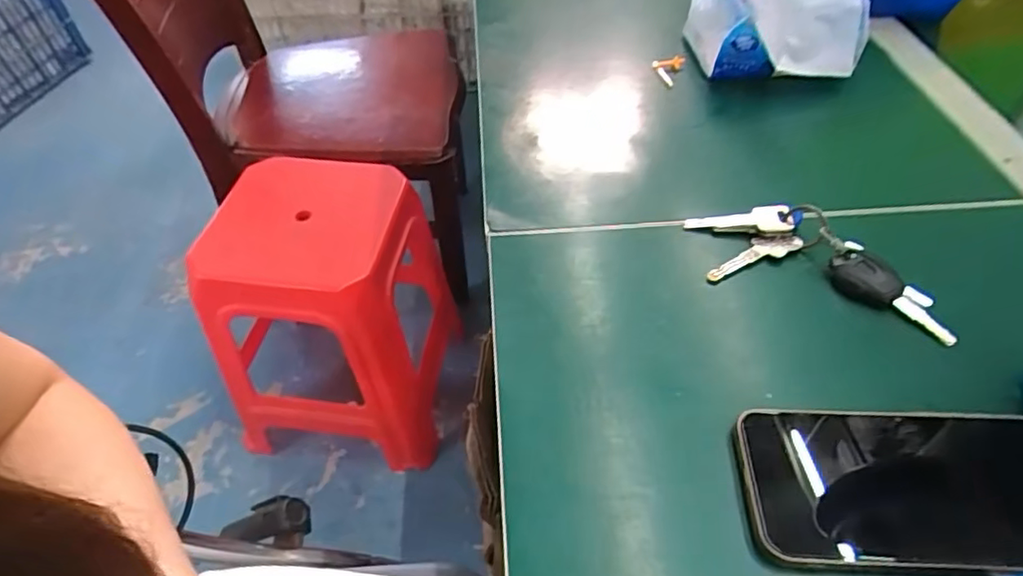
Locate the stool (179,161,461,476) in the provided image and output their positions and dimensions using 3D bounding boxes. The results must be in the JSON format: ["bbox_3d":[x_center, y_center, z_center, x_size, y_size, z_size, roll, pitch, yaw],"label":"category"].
[{"bbox_3d":[-0.291,0.041,1.019,0.325,0.400,0.315,6,49,7],"label":"stool"}]

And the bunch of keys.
[{"bbox_3d":[0.200,-0.020,0.397,0.162,0.022,0.069,17,50,16],"label":"bunch of keys"}]

